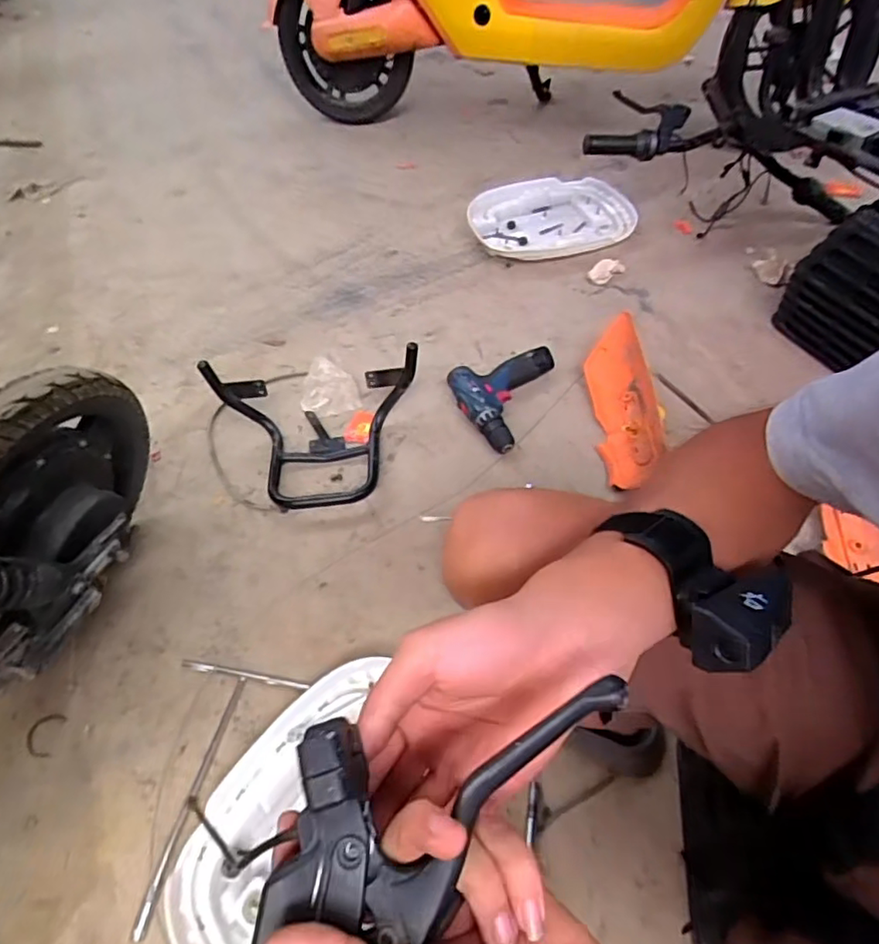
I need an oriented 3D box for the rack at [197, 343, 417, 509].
[{"bbox_3d":[-0.192,-0.056,0.926,0.329,0.146,0.203,-5,53,-2],"label":"rack"}]

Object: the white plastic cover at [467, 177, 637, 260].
[{"bbox_3d":[0.259,-0.583,1.345,0.375,0.043,0.284,-13,54,-7],"label":"white plastic cover"}]

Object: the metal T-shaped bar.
[{"bbox_3d":[-0.284,0.367,0.690,0.166,0.012,0.279,9,54,9],"label":"metal T-shaped bar"}]

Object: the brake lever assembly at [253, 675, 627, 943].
[{"bbox_3d":[-0.009,0.119,0.237,0.082,0.045,0.152,42,92,4],"label":"brake lever assembly"}]

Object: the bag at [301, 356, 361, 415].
[{"bbox_3d":[-0.201,-0.157,1.066,0.099,0.025,0.113,-9,53,-5],"label":"bag"}]

